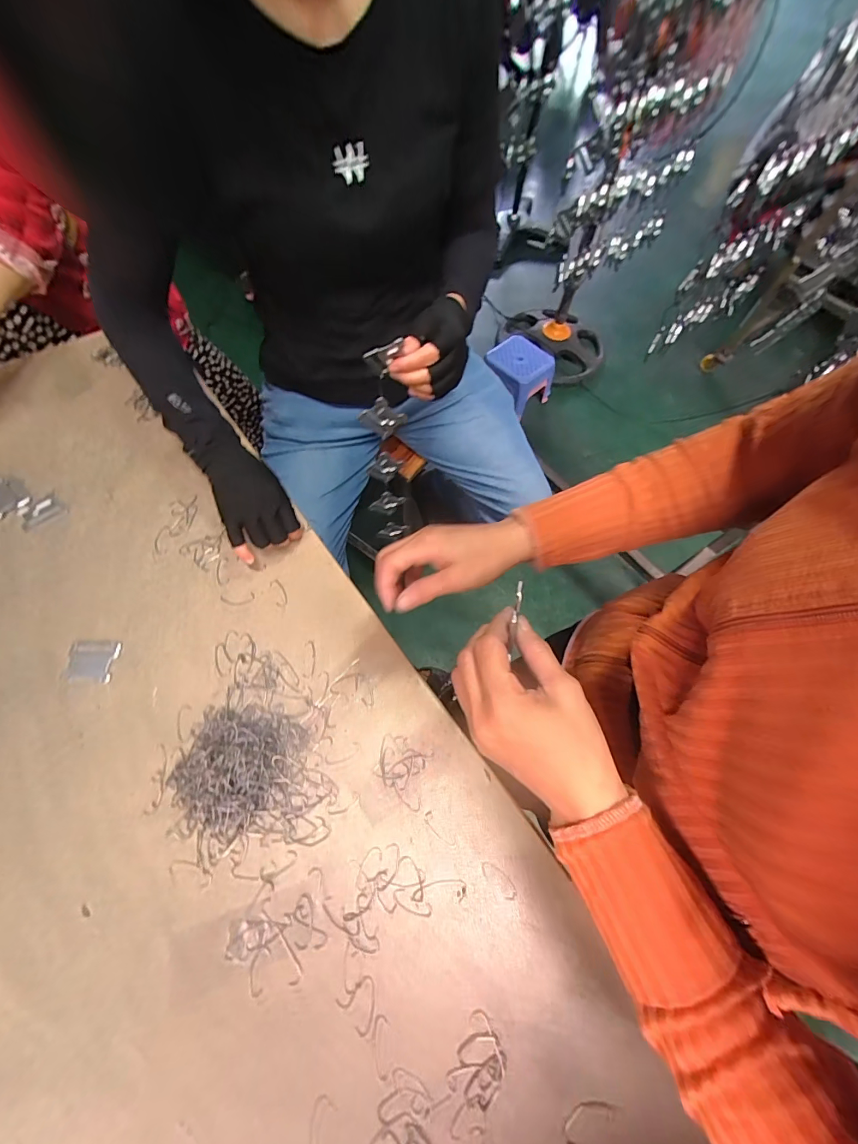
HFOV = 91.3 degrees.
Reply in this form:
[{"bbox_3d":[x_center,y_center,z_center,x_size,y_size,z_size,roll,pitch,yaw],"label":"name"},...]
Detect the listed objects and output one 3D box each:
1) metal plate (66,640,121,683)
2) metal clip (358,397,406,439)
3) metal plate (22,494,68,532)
[{"bbox_3d":[-0.360,0.094,0.446,0.051,0.004,0.042,0,66,-1],"label":"metal plate"},{"bbox_3d":[-0.056,-0.188,0.510,0.056,0.060,0.010,-6,65,-5],"label":"metal clip"},{"bbox_3d":[-0.473,-0.073,0.511,0.049,0.004,0.038,-38,72,-16],"label":"metal plate"}]

